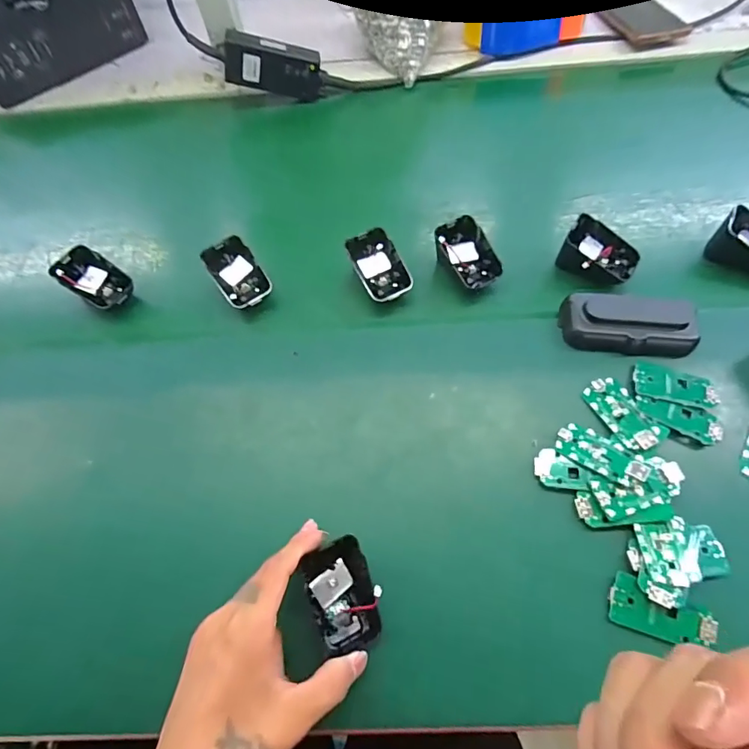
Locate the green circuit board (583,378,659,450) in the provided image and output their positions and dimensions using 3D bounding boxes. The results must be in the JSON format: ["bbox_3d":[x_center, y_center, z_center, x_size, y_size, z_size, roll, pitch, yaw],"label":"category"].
[{"bbox_3d":[0.195,0.030,0.364,0.032,0.008,0.062,-25,60,-6],"label":"green circuit board"}]

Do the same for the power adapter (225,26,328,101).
[{"bbox_3d":[-0.122,-0.381,0.573,0.119,0.055,0.024,3,60,-21],"label":"power adapter"}]

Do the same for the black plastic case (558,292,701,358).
[{"bbox_3d":[0.217,-0.045,0.393,0.105,0.023,0.052,6,62,11],"label":"black plastic case"}]

